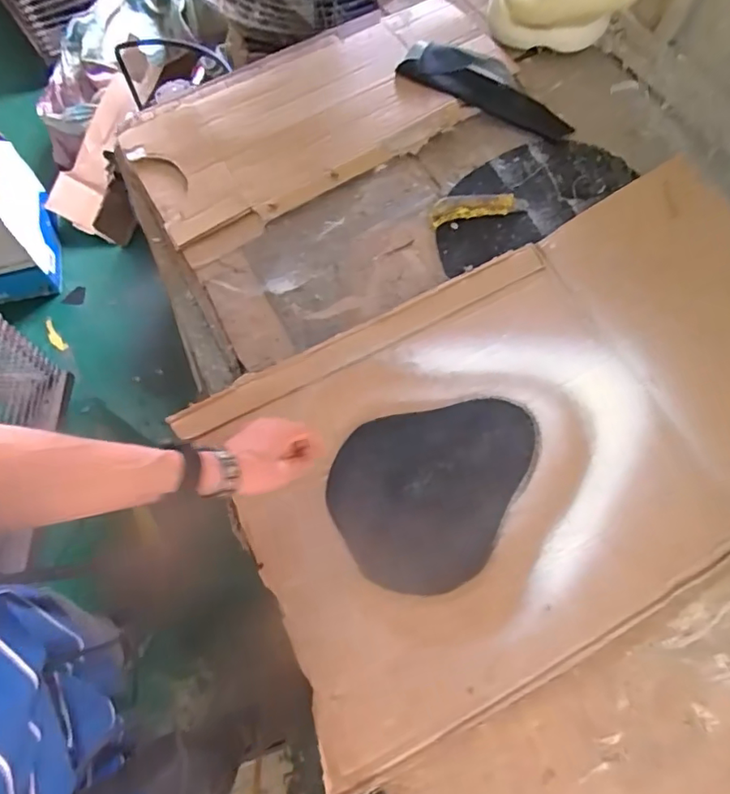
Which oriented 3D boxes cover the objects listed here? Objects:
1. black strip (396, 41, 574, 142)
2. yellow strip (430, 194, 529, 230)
[{"bbox_3d":[0.195,-0.487,0.848,0.286,0.051,0.077,20,71,7],"label":"black strip"},{"bbox_3d":[0.166,-0.279,0.783,0.151,0.021,0.037,-14,68,-7],"label":"yellow strip"}]

